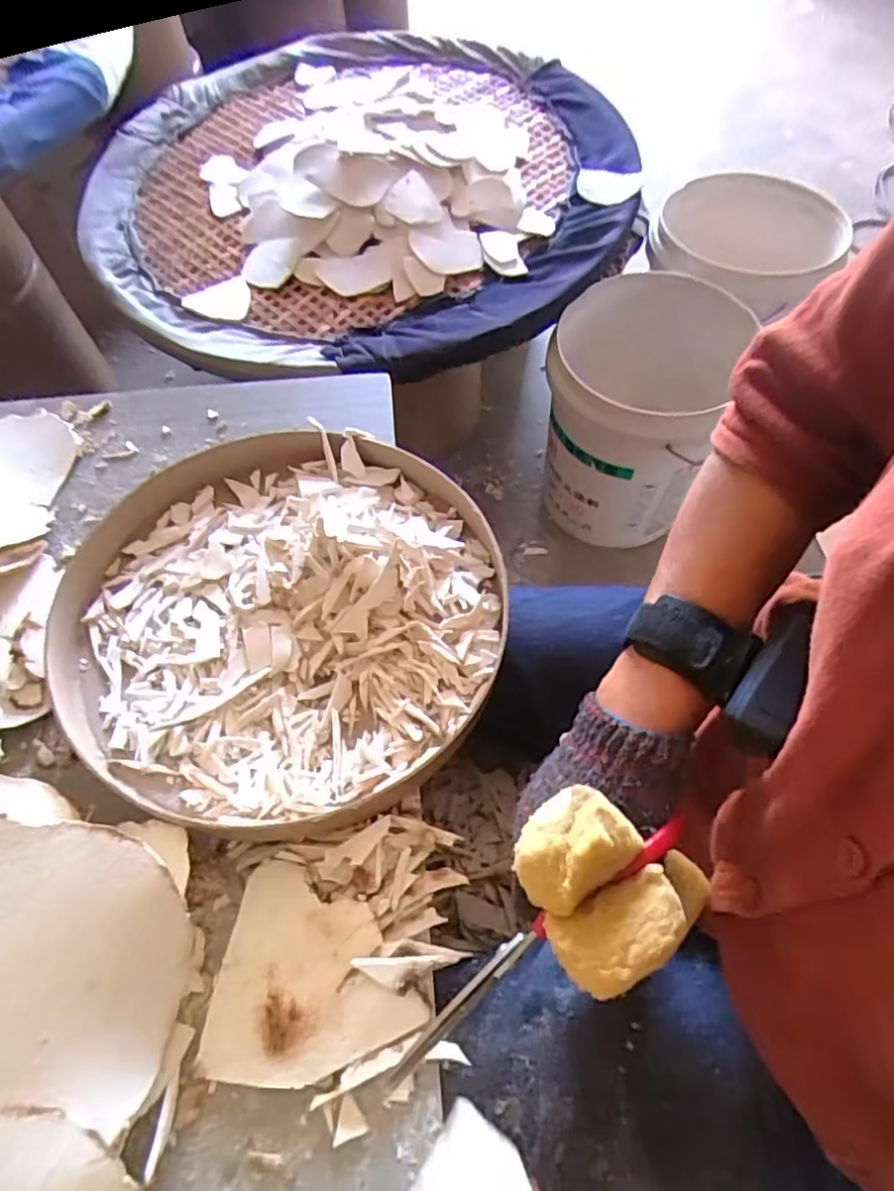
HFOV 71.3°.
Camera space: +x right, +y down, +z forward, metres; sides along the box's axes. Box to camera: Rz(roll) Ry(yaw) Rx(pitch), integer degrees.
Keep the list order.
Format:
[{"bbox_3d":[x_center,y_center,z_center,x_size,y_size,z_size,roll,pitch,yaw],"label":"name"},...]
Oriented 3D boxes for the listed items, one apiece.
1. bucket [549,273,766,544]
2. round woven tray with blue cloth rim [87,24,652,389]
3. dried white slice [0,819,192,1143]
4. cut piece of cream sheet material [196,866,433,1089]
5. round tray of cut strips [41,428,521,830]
[{"bbox_3d":[0.289,-0.277,0.993,0.258,0.333,0.263,20,65,12],"label":"bucket"},{"bbox_3d":[-0.174,-0.672,0.977,0.776,0.105,0.849,-1,63,2],"label":"round woven tray with blue cloth rim"},{"bbox_3d":[-0.209,0.184,0.294,0.157,0.011,0.141,15,74,-26],"label":"dried white slice"},{"bbox_3d":[-0.071,0.214,0.348,0.112,0.011,0.103,7,63,5],"label":"cut piece of cream sheet material"},{"bbox_3d":[-0.115,0.004,0.438,0.300,0.044,0.293,-1,63,2],"label":"round tray of cut strips"}]

